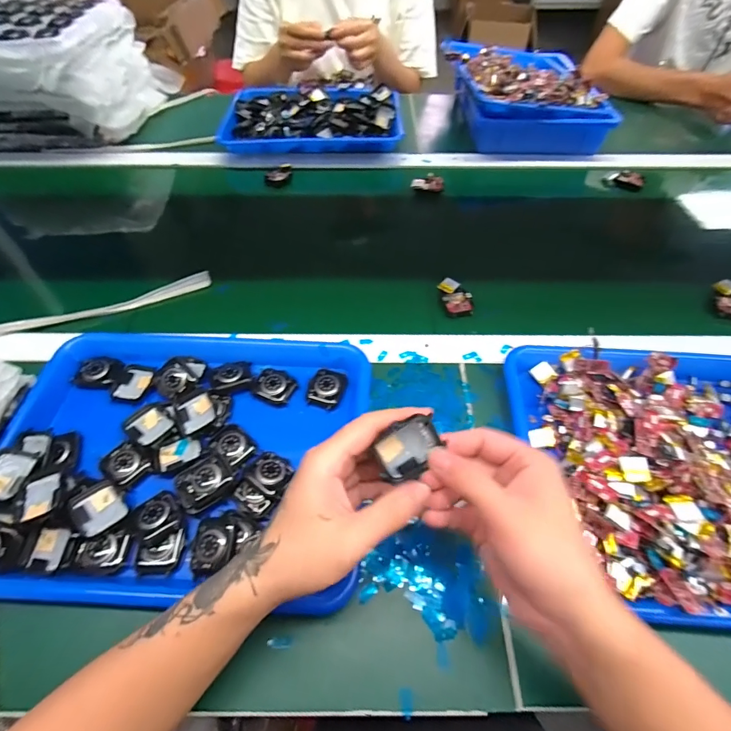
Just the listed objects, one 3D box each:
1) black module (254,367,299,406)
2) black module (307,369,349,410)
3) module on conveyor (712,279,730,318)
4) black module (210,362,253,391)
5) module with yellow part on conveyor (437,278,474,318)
[{"bbox_3d":[-0.097,0.023,0.422,0.042,0.009,0.036,17,56,13],"label":"black module"},{"bbox_3d":[-0.041,0.023,0.424,0.036,0.011,0.045,13,56,10],"label":"black module"},{"bbox_3d":[0.464,-0.084,0.503,0.034,0.015,0.059,9,55,7],"label":"module on conveyor"},{"bbox_3d":[-0.144,0.012,0.426,0.042,0.012,0.032,-18,56,-12],"label":"black module"},{"bbox_3d":[0.116,-0.087,0.505,0.038,0.014,0.057,-7,55,-4],"label":"module with yellow part on conveyor"}]

